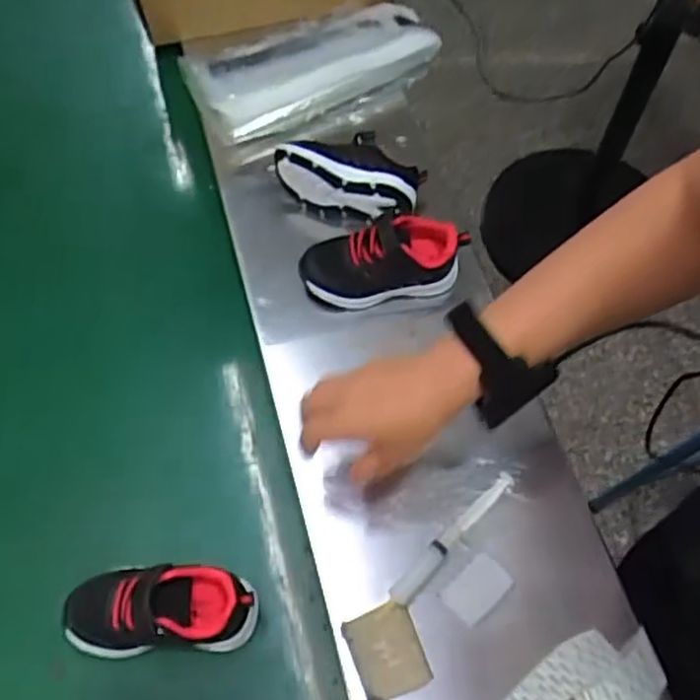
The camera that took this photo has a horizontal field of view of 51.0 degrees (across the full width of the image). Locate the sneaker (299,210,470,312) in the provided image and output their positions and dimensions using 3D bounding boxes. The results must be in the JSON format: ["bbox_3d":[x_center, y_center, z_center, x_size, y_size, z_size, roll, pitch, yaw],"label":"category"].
[{"bbox_3d":[0.030,-0.091,0.719,0.153,0.068,0.066,-11,62,-6],"label":"sneaker"}]

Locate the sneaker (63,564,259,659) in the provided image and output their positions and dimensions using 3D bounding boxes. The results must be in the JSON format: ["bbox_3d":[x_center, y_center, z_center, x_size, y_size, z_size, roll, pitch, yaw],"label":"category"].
[{"bbox_3d":[-0.152,0.205,0.587,0.150,0.068,0.063,-3,62,-2],"label":"sneaker"}]

